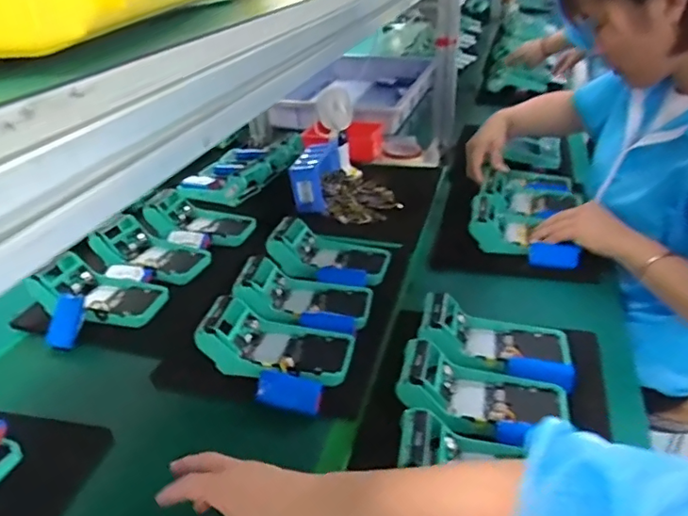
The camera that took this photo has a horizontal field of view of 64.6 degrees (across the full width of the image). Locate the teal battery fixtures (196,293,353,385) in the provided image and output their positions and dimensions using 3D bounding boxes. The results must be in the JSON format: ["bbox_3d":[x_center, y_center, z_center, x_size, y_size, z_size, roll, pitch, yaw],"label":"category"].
[{"bbox_3d":[-0.077,0.095,0.632,0.167,0.065,0.091,8,31,16],"label":"teal battery fixtures"}]

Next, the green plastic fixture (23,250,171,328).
[{"bbox_3d":[-0.340,0.047,0.752,0.186,0.051,0.100,19,34,9],"label":"green plastic fixture"}]

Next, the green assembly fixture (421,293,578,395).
[{"bbox_3d":[0.182,0.090,0.650,0.170,0.053,0.119,8,31,17],"label":"green assembly fixture"}]

